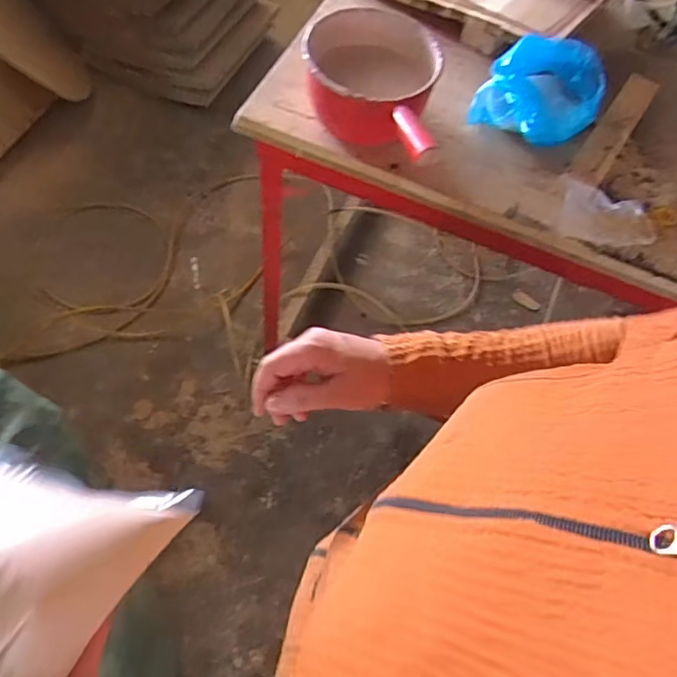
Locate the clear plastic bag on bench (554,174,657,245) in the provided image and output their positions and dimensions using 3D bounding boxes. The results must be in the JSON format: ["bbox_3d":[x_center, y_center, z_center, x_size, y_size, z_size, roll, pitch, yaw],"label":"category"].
[{"bbox_3d":[0.371,-0.172,0.772,0.138,0.036,0.081,14,63,2],"label":"clear plastic bag on bench"}]

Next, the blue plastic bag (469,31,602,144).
[{"bbox_3d":[0.306,-0.372,0.854,0.180,0.079,0.160,25,64,7],"label":"blue plastic bag"}]

